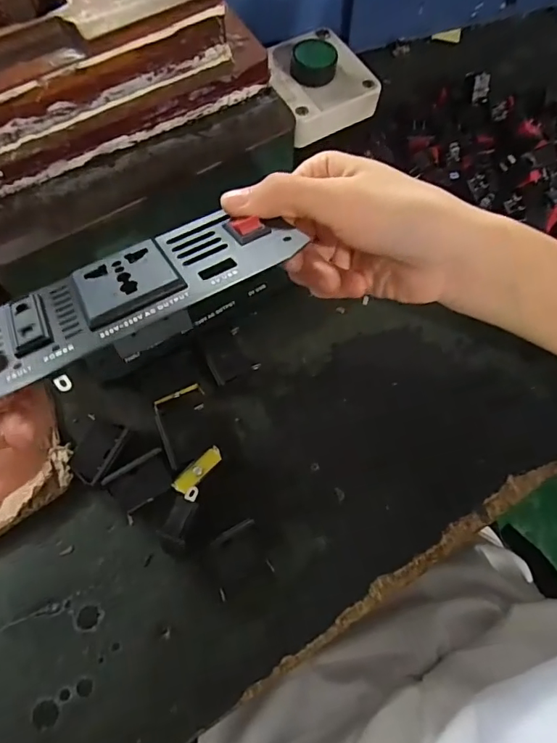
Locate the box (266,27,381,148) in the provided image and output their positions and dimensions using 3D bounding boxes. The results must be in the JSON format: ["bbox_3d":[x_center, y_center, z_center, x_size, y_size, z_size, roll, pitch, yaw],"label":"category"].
[{"bbox_3d":[0.027,-0.190,0.309,0.064,0.027,0.067,-27,74,-10],"label":"box"}]

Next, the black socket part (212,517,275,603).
[{"bbox_3d":[-0.021,0.099,0.255,0.028,0.012,0.031,-23,73,-9],"label":"black socket part"}]

